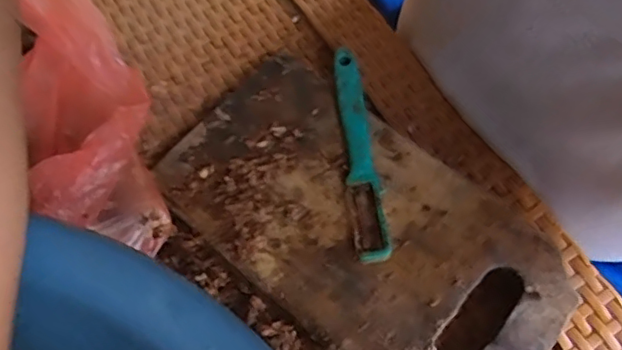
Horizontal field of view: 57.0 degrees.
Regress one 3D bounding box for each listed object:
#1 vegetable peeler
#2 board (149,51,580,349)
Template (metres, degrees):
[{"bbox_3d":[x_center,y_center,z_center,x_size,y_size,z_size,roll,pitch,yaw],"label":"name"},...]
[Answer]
[{"bbox_3d":[0.032,-0.019,0.409,0.022,0.015,0.167,-5,61,-5],"label":"vegetable peeler"},{"bbox_3d":[0.032,0.034,0.396,0.278,0.024,0.151,35,65,16],"label":"board"}]

